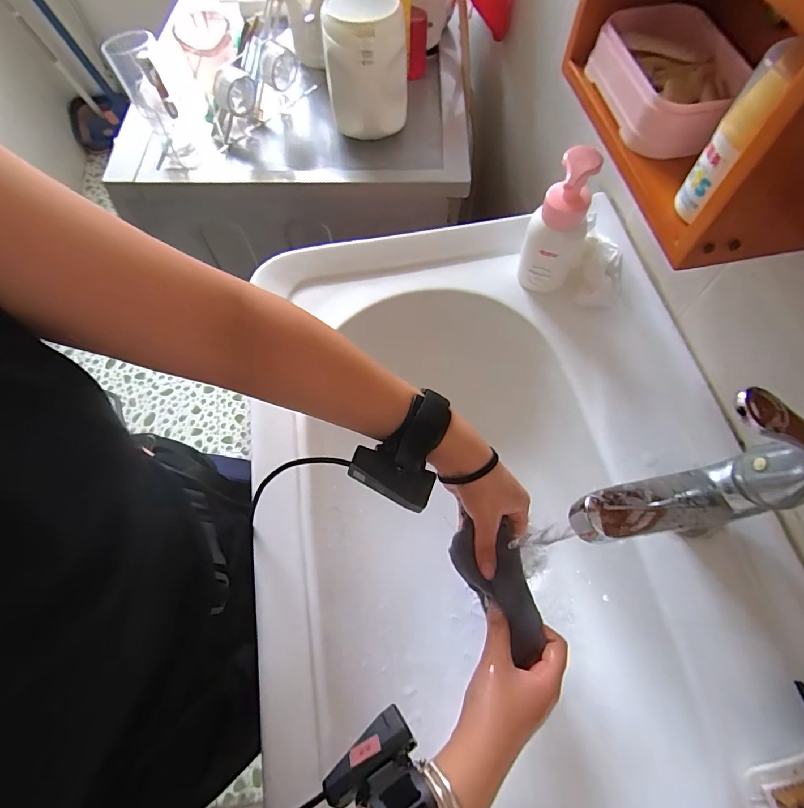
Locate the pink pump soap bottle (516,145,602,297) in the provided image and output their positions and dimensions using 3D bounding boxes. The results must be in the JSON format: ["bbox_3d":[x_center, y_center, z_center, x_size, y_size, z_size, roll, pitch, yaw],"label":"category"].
[{"bbox_3d":[0.170,-0.193,0.477,0.062,0.161,0.053,24,68,13],"label":"pink pump soap bottle"}]

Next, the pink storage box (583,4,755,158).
[{"bbox_3d":[0.210,-0.257,0.343,0.099,0.040,0.139,-18,66,-6],"label":"pink storage box"}]

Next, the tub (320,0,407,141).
[{"bbox_3d":[-0.054,-0.501,0.677,0.116,0.178,0.104,-8,65,-2],"label":"tub"}]

